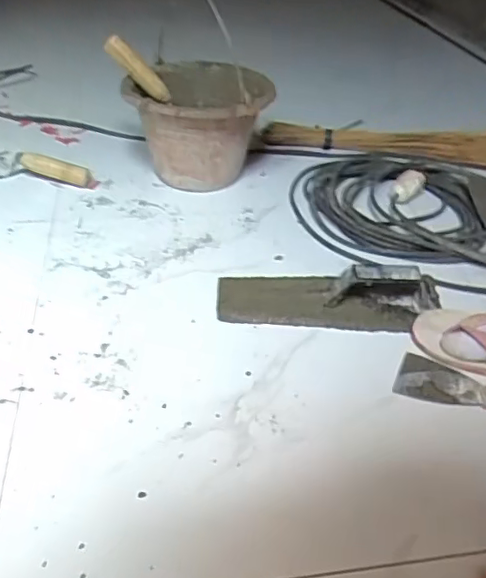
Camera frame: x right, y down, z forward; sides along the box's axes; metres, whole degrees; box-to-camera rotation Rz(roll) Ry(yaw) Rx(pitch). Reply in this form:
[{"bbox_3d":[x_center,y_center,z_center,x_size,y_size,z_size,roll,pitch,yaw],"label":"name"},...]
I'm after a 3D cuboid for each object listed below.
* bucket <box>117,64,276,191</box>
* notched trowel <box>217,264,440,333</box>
[{"bbox_3d":[-0.073,-0.270,0.985,0.217,0.170,0.226,2,37,-1],"label":"bucket"},{"bbox_3d":[0.118,-0.001,0.749,0.299,0.052,0.114,1,37,-2],"label":"notched trowel"}]

